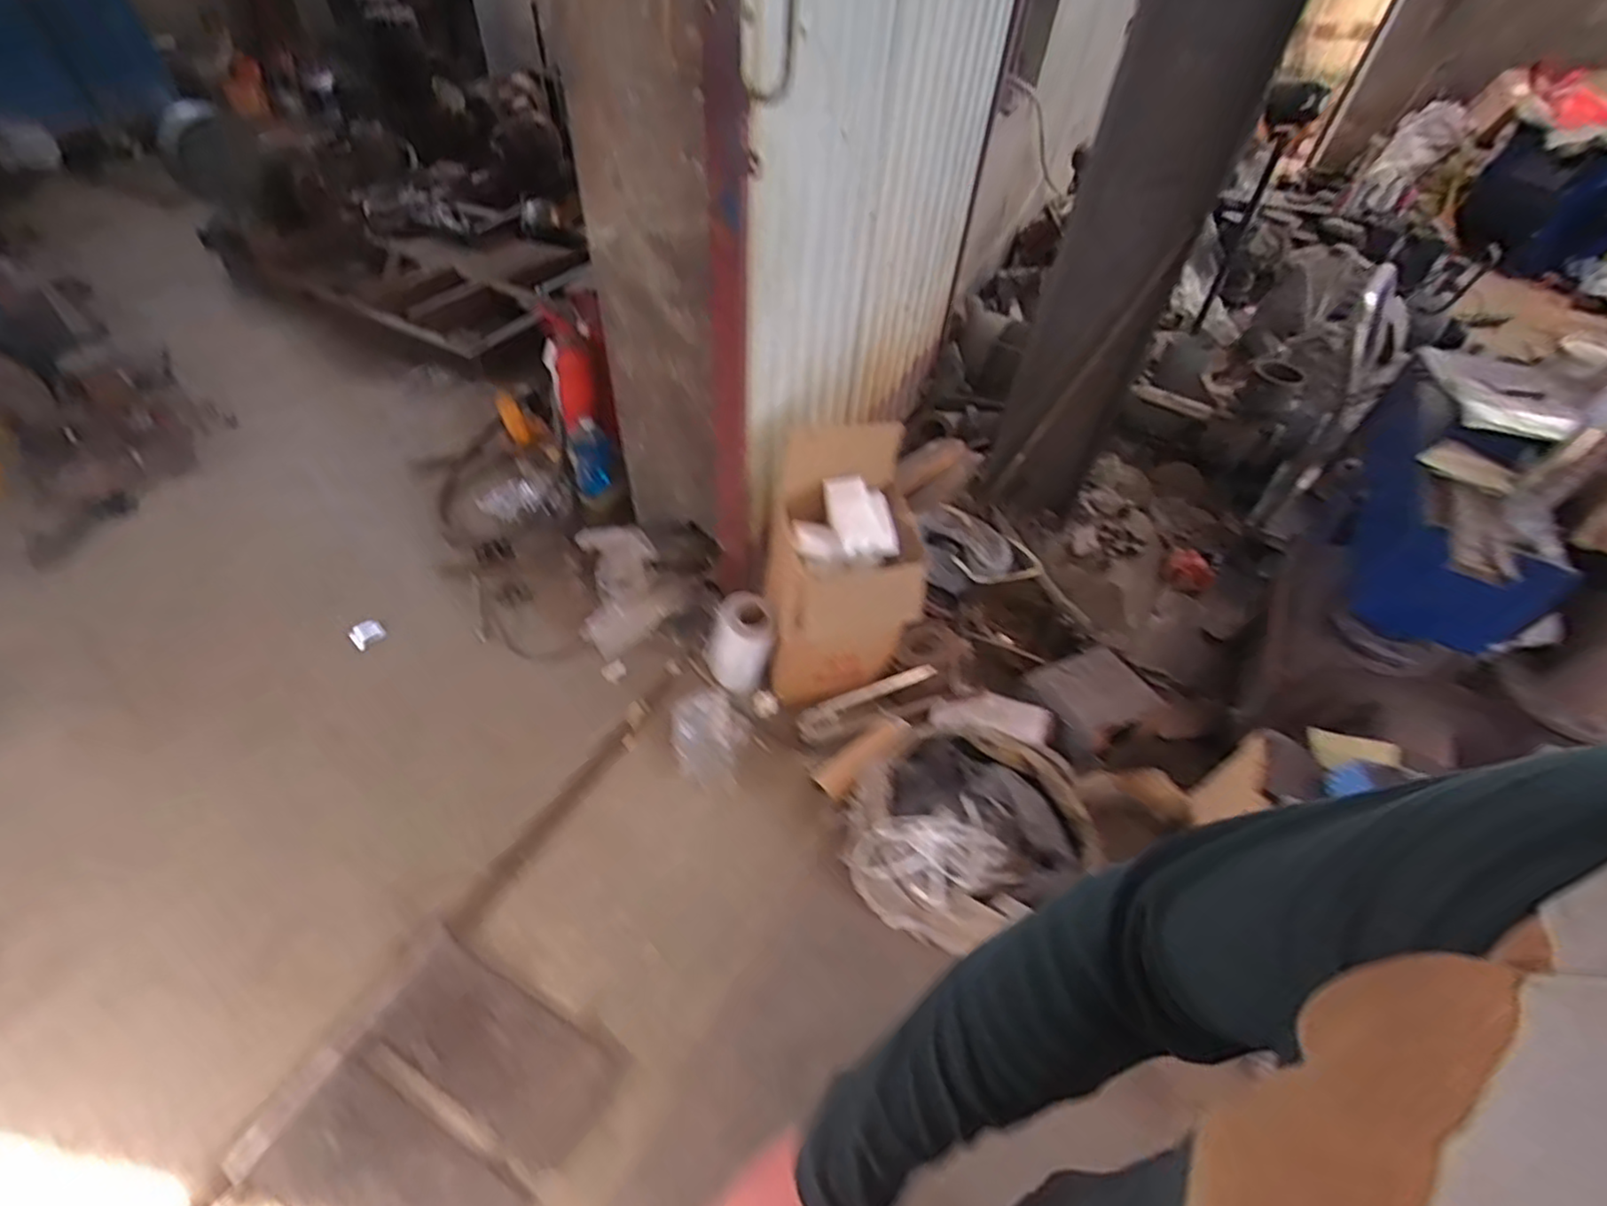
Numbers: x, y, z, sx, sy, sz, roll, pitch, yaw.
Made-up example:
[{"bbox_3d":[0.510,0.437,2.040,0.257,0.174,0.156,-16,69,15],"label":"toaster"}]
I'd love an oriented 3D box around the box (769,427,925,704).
[{"bbox_3d":[0.079,-0.095,1.679,0.331,0.482,0.418,-5,48,-10],"label":"box"}]

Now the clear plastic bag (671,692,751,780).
[{"bbox_3d":[-0.220,0.316,1.651,0.184,0.076,0.205,-1,48,-6],"label":"clear plastic bag"}]

